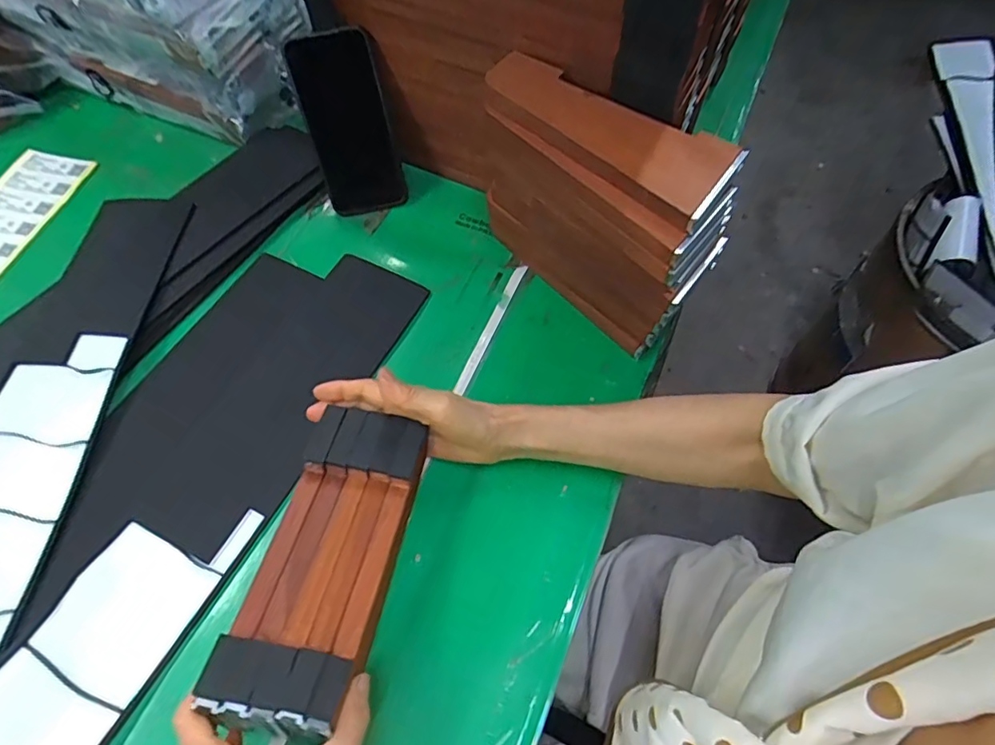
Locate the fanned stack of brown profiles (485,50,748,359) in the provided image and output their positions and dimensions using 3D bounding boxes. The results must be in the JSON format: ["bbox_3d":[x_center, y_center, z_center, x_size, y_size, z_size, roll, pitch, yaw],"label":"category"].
[{"bbox_3d":[0.087,-0.135,0.471,0.091,0.173,0.217,-38,67,-18],"label":"fanned stack of brown profiles"}]

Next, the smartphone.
[{"bbox_3d":[-0.142,-0.236,0.550,0.078,0.161,0.013,-14,38,-7],"label":"smartphone"}]

